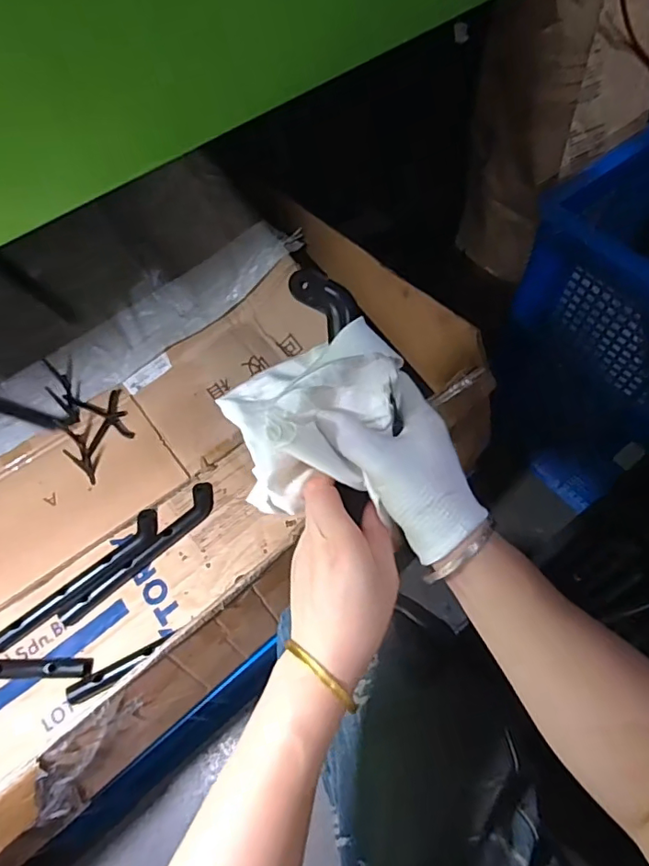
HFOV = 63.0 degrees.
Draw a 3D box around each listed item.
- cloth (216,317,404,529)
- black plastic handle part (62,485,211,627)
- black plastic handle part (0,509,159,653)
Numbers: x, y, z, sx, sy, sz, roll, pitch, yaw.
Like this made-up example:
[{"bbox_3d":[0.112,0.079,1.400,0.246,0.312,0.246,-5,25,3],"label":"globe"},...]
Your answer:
[{"bbox_3d":[-0.009,-0.019,0.373,0.118,0.073,0.110,-17,62,-5],"label":"cloth"},{"bbox_3d":[-0.251,0.165,0.732,0.250,0.016,0.038,-42,67,-18],"label":"black plastic handle part"},{"bbox_3d":[-0.325,0.198,0.713,0.045,0.025,0.247,39,70,22],"label":"black plastic handle part"}]

